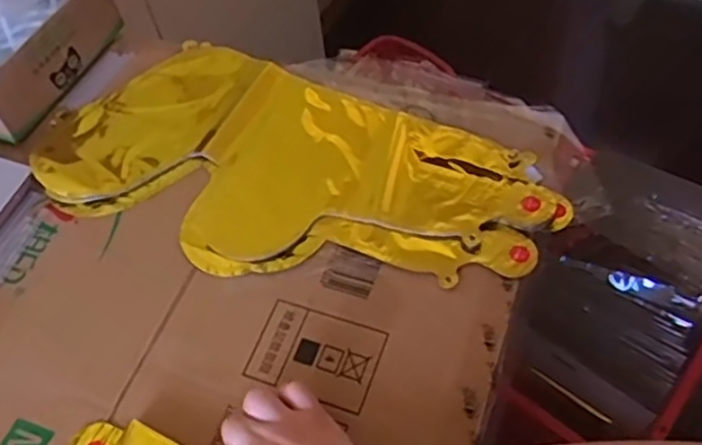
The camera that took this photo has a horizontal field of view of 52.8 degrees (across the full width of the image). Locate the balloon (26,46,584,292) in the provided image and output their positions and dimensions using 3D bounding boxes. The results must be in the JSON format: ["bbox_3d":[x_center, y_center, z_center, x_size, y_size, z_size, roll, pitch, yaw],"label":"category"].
[{"bbox_3d":[-0.054,-0.048,0.607,0.431,0.012,0.209,22,59,16],"label":"balloon"}]

